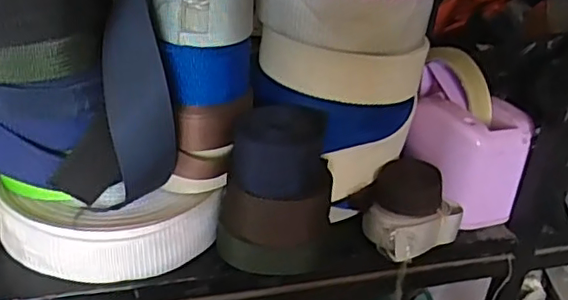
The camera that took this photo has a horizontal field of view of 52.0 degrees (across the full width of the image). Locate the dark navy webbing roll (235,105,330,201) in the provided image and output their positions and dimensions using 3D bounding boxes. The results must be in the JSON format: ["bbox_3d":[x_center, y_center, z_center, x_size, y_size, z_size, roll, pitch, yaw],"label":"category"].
[{"bbox_3d":[0.000,-0.001,0.401,0.063,0.047,0.067,4,28,-2],"label":"dark navy webbing roll"}]

